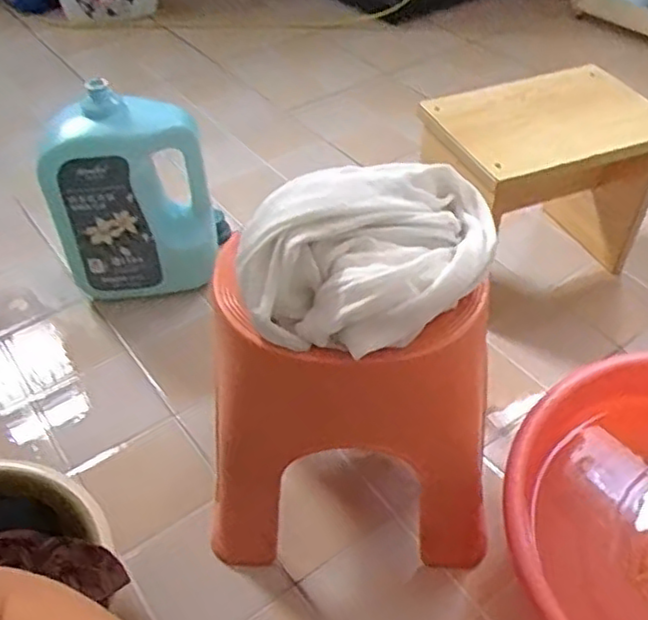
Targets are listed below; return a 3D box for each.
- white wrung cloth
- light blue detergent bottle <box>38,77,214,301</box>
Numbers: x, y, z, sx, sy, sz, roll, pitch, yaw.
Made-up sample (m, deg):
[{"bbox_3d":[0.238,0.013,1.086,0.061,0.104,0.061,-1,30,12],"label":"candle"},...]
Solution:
[{"bbox_3d":[0.049,-0.053,0.621,0.249,0.104,0.145,-15,46,-13],"label":"white wrung cloth"},{"bbox_3d":[-0.296,-0.172,1.047,0.223,0.296,0.147,-18,46,-16],"label":"light blue detergent bottle"}]

